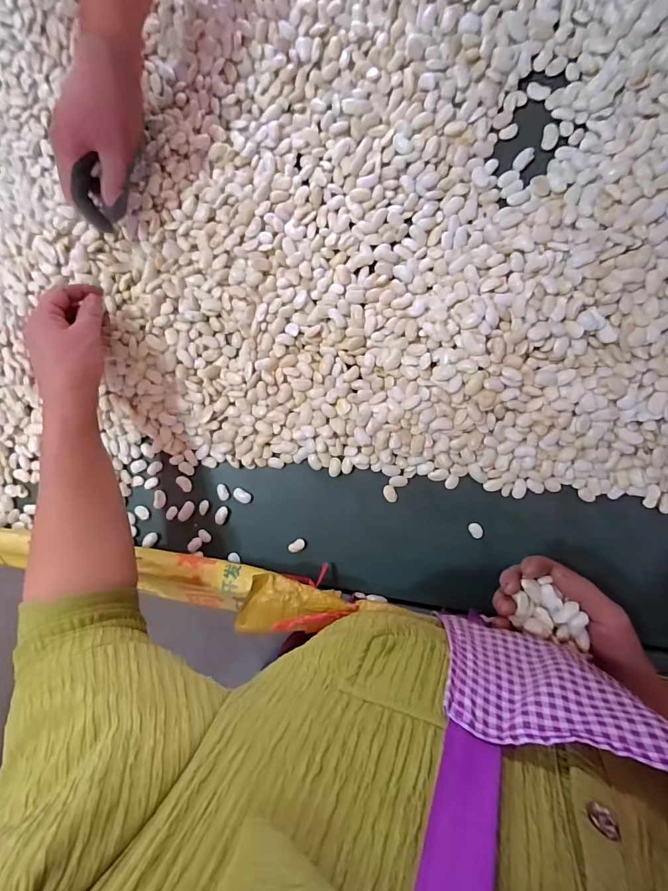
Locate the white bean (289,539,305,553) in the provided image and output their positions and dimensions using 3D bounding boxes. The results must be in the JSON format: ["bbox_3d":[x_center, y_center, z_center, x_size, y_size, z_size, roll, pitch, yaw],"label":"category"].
[{"bbox_3d":[-0.040,0.108,0.448,0.018,0.004,0.011,-34,86,9],"label":"white bean"}]

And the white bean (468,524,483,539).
[{"bbox_3d":[0.141,0.085,0.415,0.012,0.004,0.016,-31,86,9],"label":"white bean"}]

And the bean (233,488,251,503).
[{"bbox_3d":[-0.101,0.056,0.458,0.022,0.004,0.013,24,95,8],"label":"bean"}]

